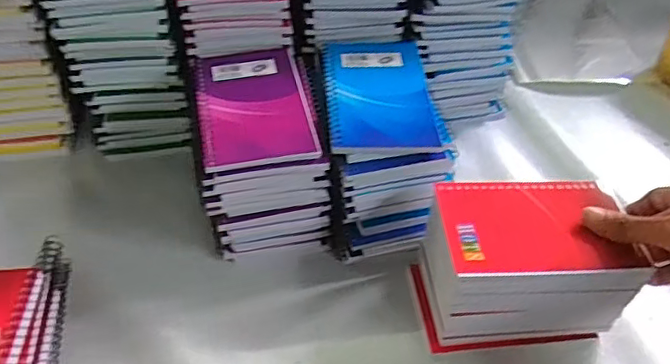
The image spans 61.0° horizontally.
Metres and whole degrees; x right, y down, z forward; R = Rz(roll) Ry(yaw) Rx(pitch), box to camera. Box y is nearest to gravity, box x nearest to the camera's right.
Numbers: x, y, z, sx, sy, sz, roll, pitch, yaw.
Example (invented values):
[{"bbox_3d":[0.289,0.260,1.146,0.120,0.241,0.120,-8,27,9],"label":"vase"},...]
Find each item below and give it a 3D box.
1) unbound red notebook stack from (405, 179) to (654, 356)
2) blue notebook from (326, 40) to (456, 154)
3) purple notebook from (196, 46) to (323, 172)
[{"bbox_3d":[0.136,0.063,0.420,0.134,0.090,0.089,0,45,-5],"label":"unbound red notebook stack"},{"bbox_3d":[0.037,-0.080,0.461,0.086,0.006,0.152,-1,45,-5],"label":"blue notebook"},{"bbox_3d":[-0.064,-0.066,0.442,0.083,0.004,0.137,-7,46,-11],"label":"purple notebook"}]

